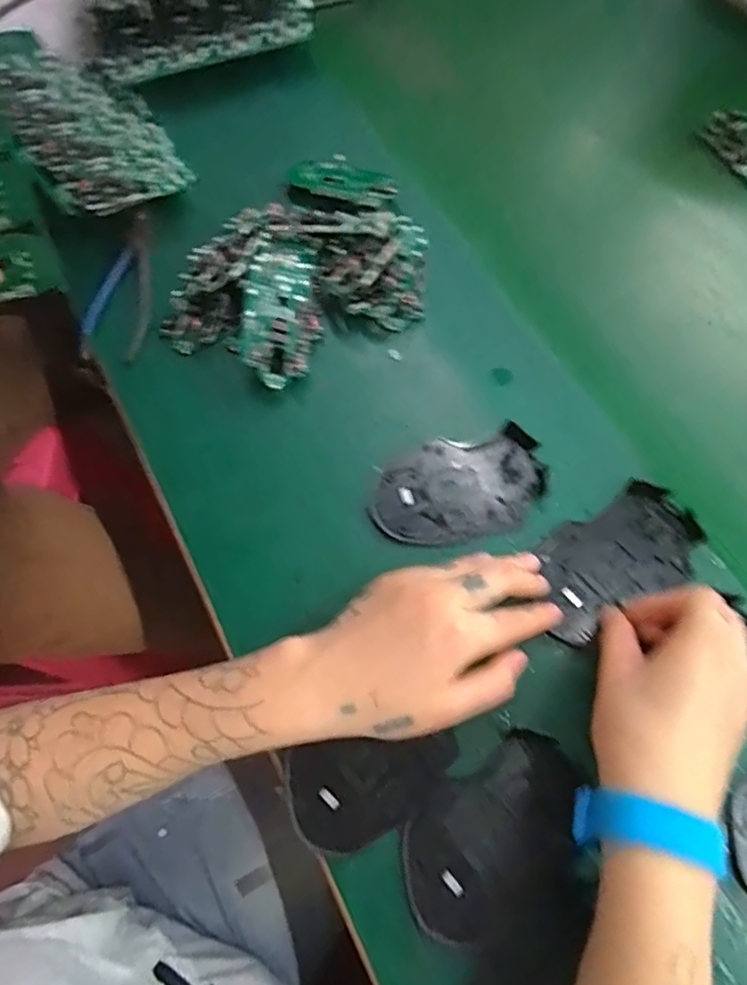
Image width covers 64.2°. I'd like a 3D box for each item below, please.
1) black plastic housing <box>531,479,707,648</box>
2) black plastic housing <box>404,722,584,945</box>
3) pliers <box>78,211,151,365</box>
[{"bbox_3d":[0.152,0.041,0.376,0.110,0.014,0.064,-29,70,-10],"label":"black plastic housing"},{"bbox_3d":[0.066,0.185,0.320,0.111,0.018,0.063,-36,71,-12],"label":"black plastic housing"},{"bbox_3d":[-0.195,-0.169,0.478,0.046,0.013,0.140,6,68,4],"label":"pliers"}]

